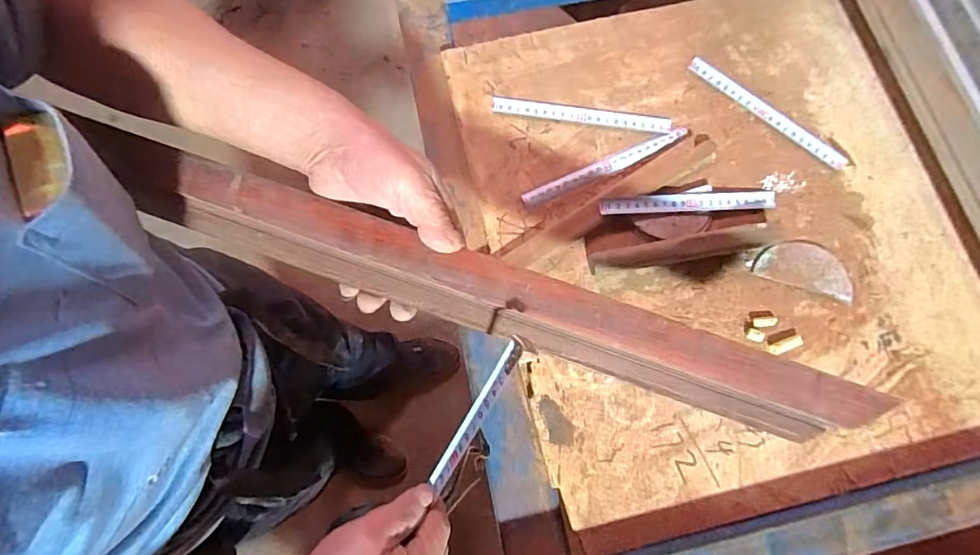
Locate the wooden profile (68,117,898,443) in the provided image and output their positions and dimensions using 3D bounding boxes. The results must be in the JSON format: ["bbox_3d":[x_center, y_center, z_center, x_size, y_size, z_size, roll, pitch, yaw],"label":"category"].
[{"bbox_3d":[-0.016,0.007,0.351,0.541,0.032,0.046,19,71,2],"label":"wooden profile"}]

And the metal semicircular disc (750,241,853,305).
[{"bbox_3d":[0.319,-0.012,0.503,0.098,0.007,0.051,18,75,5],"label":"metal semicircular disc"}]

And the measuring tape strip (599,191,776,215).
[{"bbox_3d":[0.208,-0.078,0.519,0.187,0.004,0.019,-3,80,-5],"label":"measuring tape strip"}]

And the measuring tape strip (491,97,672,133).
[{"bbox_3d":[0.101,-0.181,0.553,0.196,0.004,0.020,8,83,2],"label":"measuring tape strip"}]

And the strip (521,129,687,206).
[{"bbox_3d":[0.125,-0.120,0.536,0.193,0.010,0.020,-22,75,-6],"label":"strip"}]

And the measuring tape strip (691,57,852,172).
[{"bbox_3d":[0.308,-0.185,0.554,0.199,0.004,0.019,41,85,11],"label":"measuring tape strip"}]

